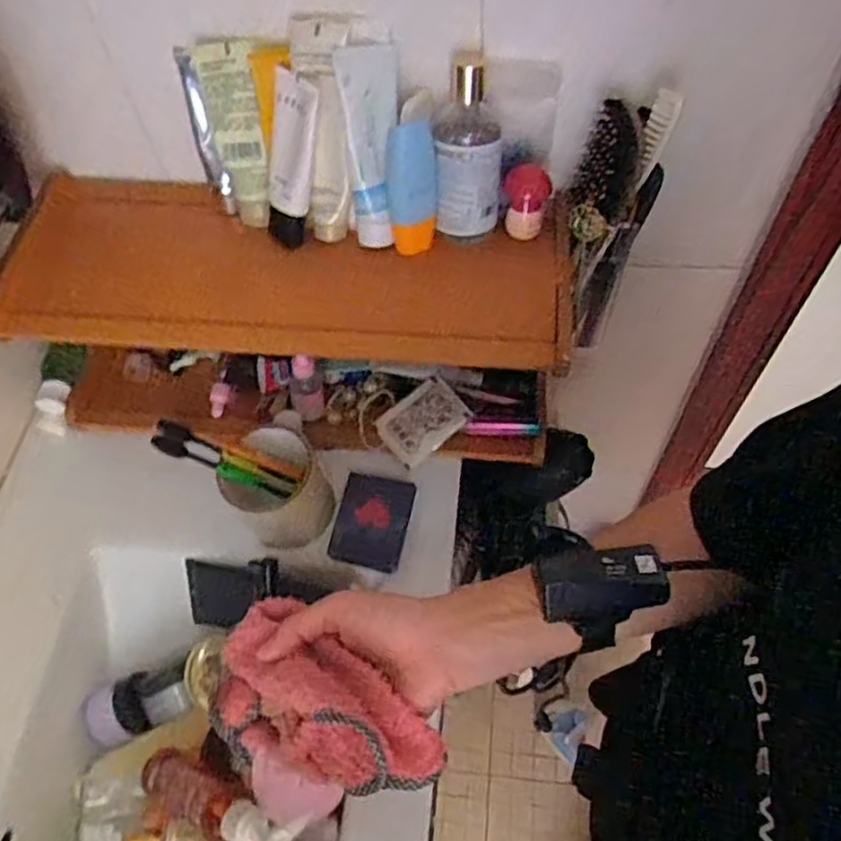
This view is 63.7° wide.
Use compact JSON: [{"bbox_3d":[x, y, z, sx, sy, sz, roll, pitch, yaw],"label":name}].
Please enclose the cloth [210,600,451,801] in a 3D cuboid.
[{"bbox_3d":[-0.062,0.168,0.397,0.150,0.045,0.074,15,60,26],"label":"cloth"}]

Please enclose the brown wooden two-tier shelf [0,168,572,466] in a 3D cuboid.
[{"bbox_3d":[-0.116,-0.093,0.647,0.474,0.177,0.180,5,59,7],"label":"brown wooden two-tier shelf"}]

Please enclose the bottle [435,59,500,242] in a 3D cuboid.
[{"bbox_3d":[0.039,-0.216,0.547,0.052,0.137,0.047,1,33,3],"label":"bottle"}]

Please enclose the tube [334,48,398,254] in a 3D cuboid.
[{"bbox_3d":[-0.040,-0.215,0.542,0.038,0.149,0.033,4,33,5],"label":"tube"}]

